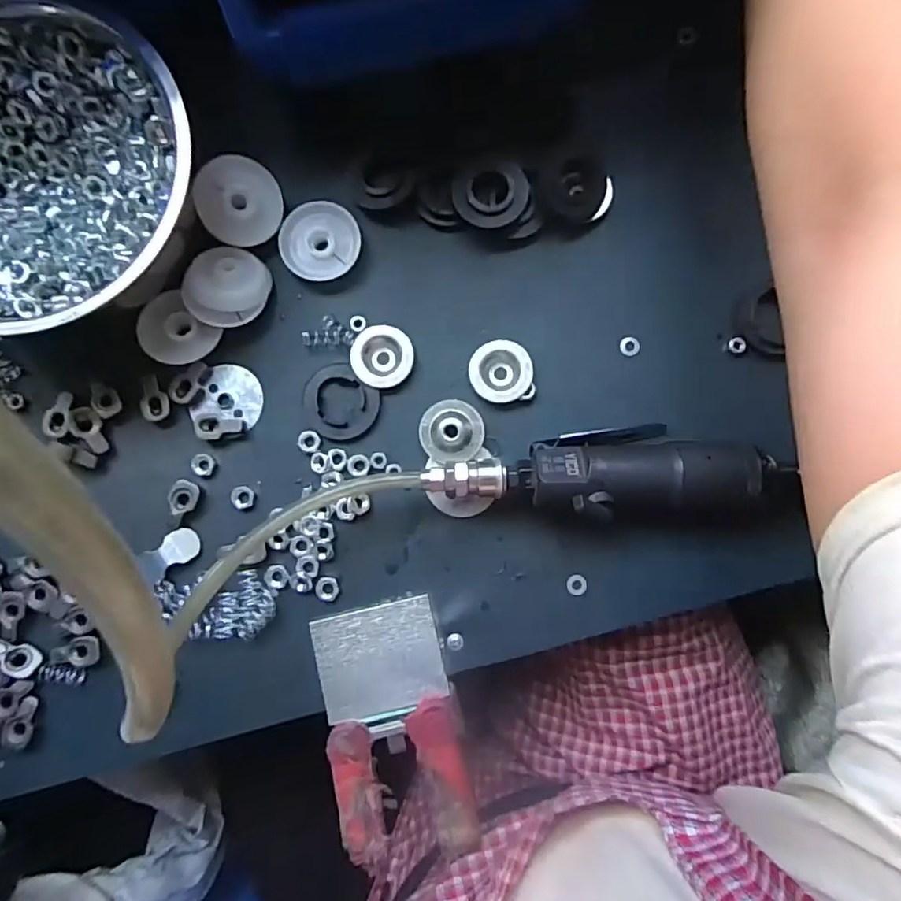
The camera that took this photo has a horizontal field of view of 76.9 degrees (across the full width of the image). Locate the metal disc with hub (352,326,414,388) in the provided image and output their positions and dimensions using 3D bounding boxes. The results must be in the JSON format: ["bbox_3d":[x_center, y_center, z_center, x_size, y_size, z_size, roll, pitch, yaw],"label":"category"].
[{"bbox_3d":[-0.042,-0.059,0.354,0.038,0.008,0.038,0,86,0],"label":"metal disc with hub"}]

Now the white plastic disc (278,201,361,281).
[{"bbox_3d":[-0.082,-0.131,0.354,0.048,0.004,0.047,0,93,-2],"label":"white plastic disc"}]

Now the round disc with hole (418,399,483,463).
[{"bbox_3d":[0.001,-0.012,0.348,0.038,0.009,0.037,0,86,0],"label":"round disc with hole"}]

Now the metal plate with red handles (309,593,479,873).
[{"bbox_3d":[-0.035,0.158,0.324,0.075,0.017,0.133,-14,69,-1],"label":"metal plate with red handles"}]

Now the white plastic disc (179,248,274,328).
[{"bbox_3d":[-0.137,-0.101,0.347,0.046,0.013,0.048,0,93,-2],"label":"white plastic disc"}]

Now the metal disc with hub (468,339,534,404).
[{"bbox_3d":[0.031,-0.049,0.354,0.038,0.011,0.038,0,86,0],"label":"metal disc with hub"}]

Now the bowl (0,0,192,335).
[{"bbox_3d":[-0.231,-0.152,0.315,0.171,0.062,0.171,0,86,0],"label":"bowl"}]

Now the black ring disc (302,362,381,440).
[{"bbox_3d":[-0.069,-0.030,0.355,0.048,0.007,0.043,41,88,3],"label":"black ring disc"}]

